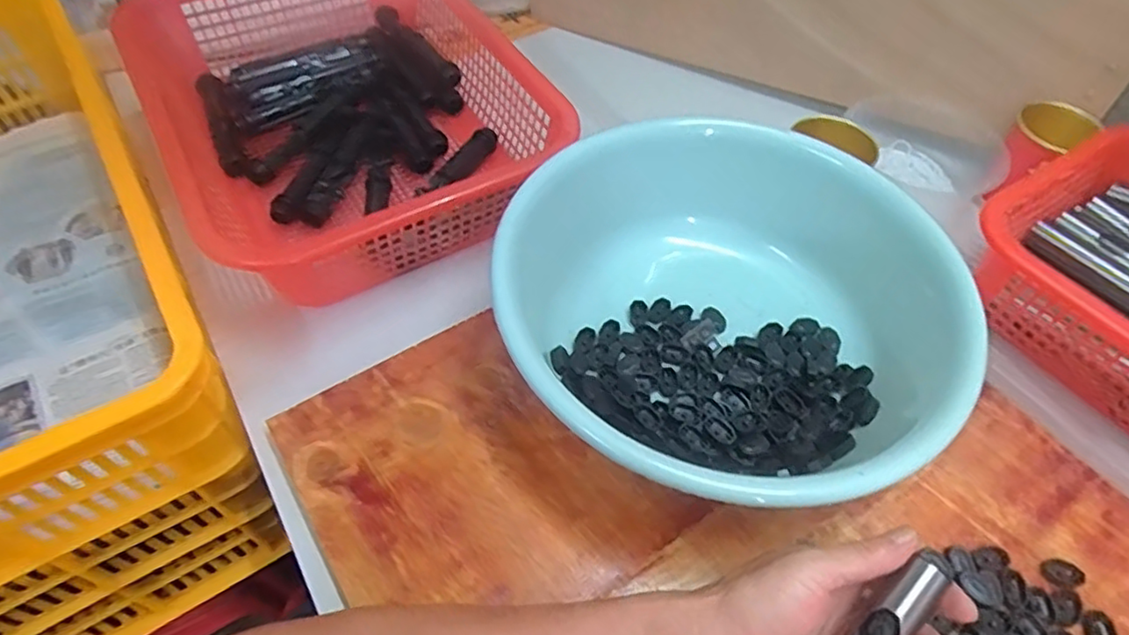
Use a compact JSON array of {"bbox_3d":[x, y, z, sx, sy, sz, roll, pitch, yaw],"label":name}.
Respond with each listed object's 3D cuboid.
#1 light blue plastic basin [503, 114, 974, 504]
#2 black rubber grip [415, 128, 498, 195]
[{"bbox_3d":[0.093,0.011,0.434,0.249,0.099,0.266,0,54,-1],"label":"light blue plastic basin"},{"bbox_3d":[-0.103,-0.147,0.613,0.093,0.020,0.021,-43,65,-11],"label":"black rubber grip"}]

